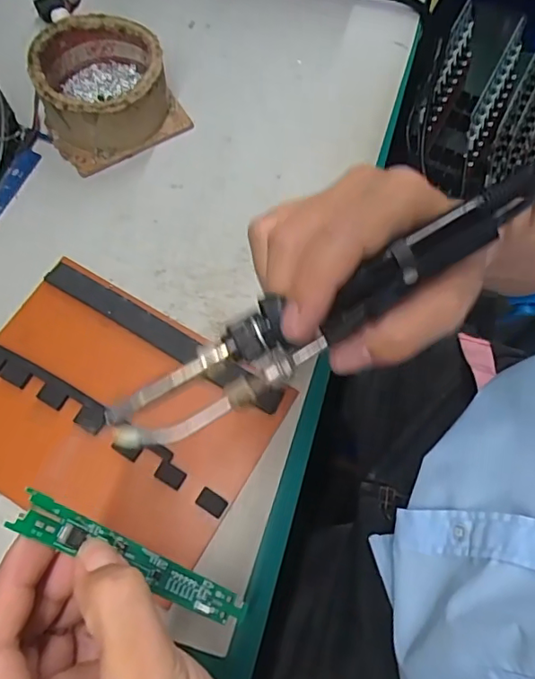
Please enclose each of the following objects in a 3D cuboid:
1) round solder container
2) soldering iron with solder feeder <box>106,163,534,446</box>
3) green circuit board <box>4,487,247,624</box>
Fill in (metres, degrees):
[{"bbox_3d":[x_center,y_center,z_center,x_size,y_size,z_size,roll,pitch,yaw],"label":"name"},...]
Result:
[{"bbox_3d":[-0.111,-0.168,0.364,0.085,0.048,0.081,-30,72,-11],"label":"round solder container"},{"bbox_3d":[0.029,-0.015,0.225,0.205,0.018,0.028,-32,71,-5],"label":"soldering iron with solder feeder"},{"bbox_3d":[-0.050,0.091,0.218,0.107,0.004,0.013,39,70,-24],"label":"green circuit board"}]

